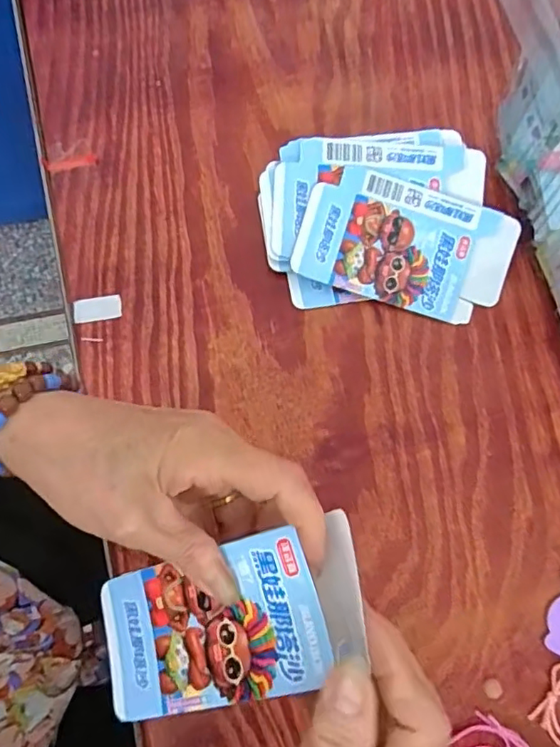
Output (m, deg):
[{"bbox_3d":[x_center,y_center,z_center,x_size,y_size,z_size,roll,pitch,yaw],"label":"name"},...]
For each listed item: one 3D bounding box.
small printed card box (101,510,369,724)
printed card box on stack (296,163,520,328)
[{"bbox_3d":[-0.027,0.114,0.252,0.137,0.012,0.064,-24,74,20],"label":"small printed card box"},{"bbox_3d":[0.088,-0.089,0.386,0.146,0.005,0.084,17,92,-4],"label":"printed card box on stack"}]

